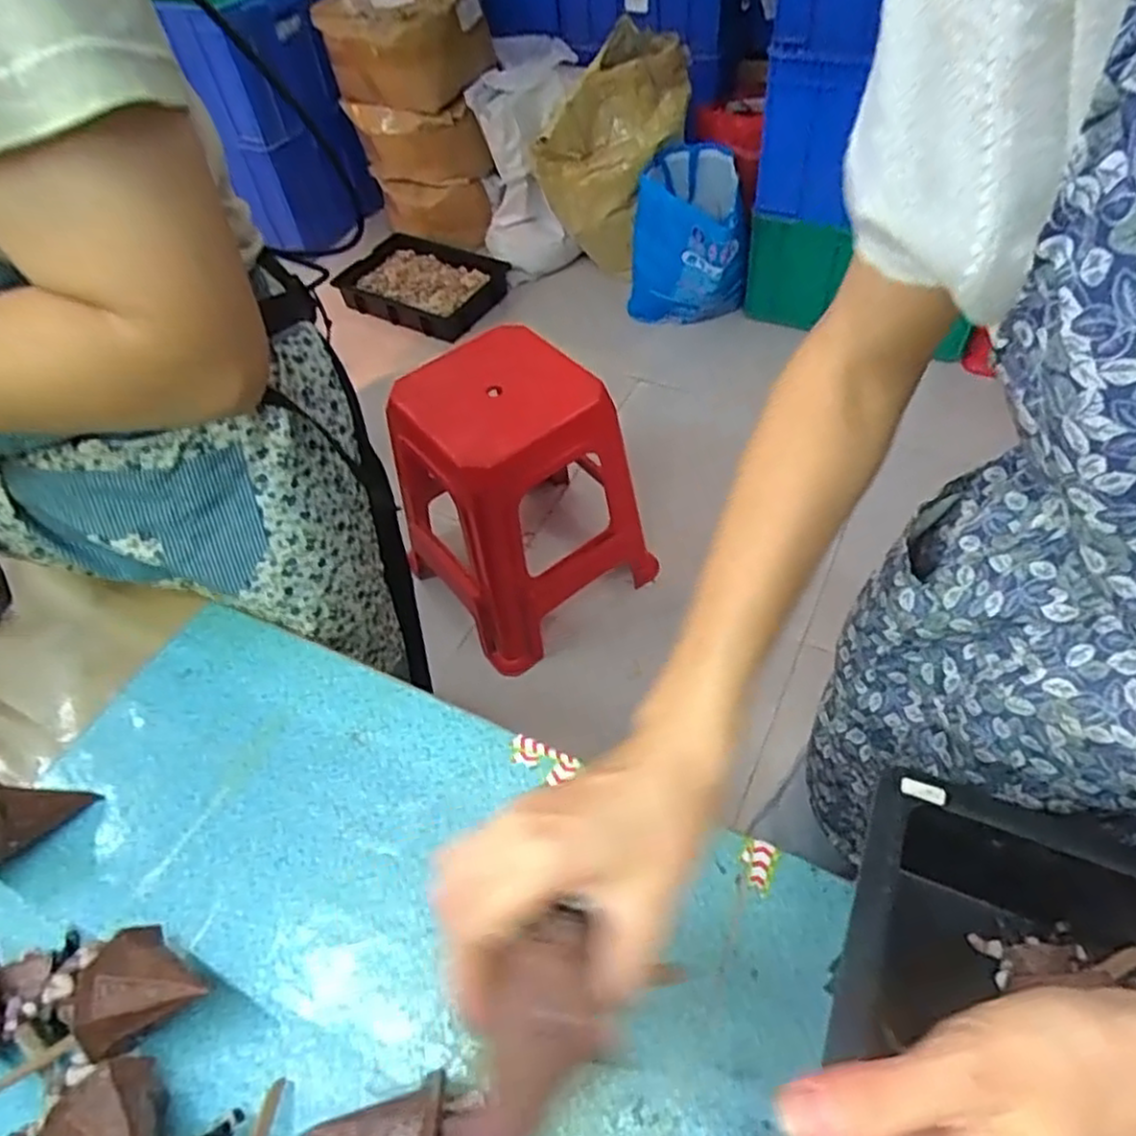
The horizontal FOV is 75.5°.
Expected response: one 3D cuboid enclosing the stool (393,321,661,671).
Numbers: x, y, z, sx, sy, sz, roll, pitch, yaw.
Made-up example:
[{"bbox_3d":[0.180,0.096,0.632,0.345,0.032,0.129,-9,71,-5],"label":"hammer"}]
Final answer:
[{"bbox_3d":[-0.091,-0.137,1.344,0.376,0.482,0.327,-34,57,-20],"label":"stool"}]

